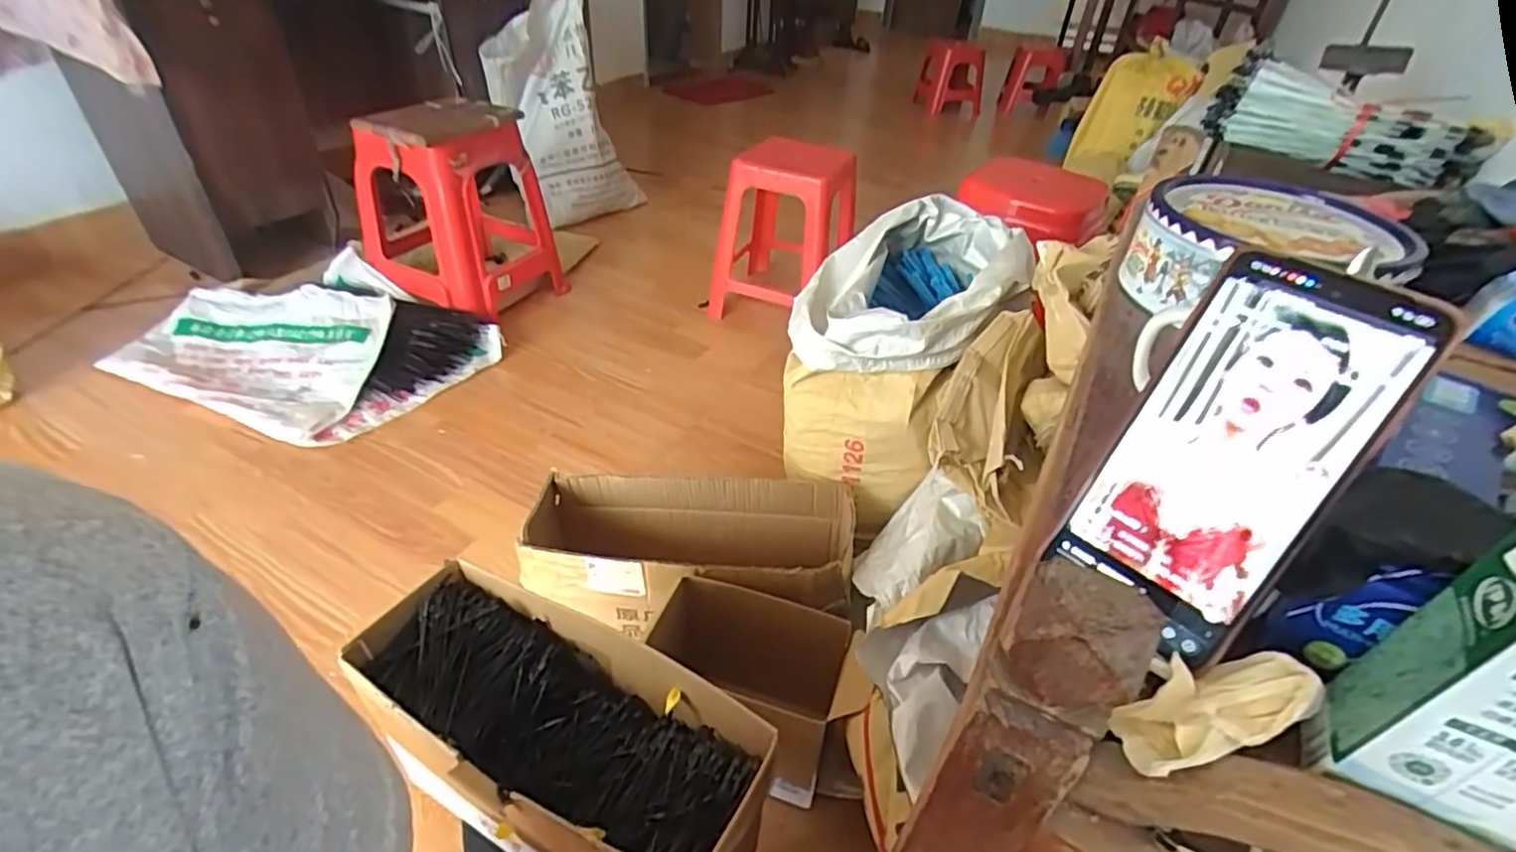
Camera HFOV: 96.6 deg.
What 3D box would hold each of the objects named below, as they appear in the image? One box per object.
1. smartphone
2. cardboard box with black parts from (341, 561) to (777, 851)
[{"bbox_3d":[0.191,0.012,0.274,0.071,0.154,0.007,35,15,33],"label":"smartphone"},{"bbox_3d":[-0.185,0.305,0.628,0.355,0.203,0.158,19,41,17],"label":"cardboard box with black parts"}]

